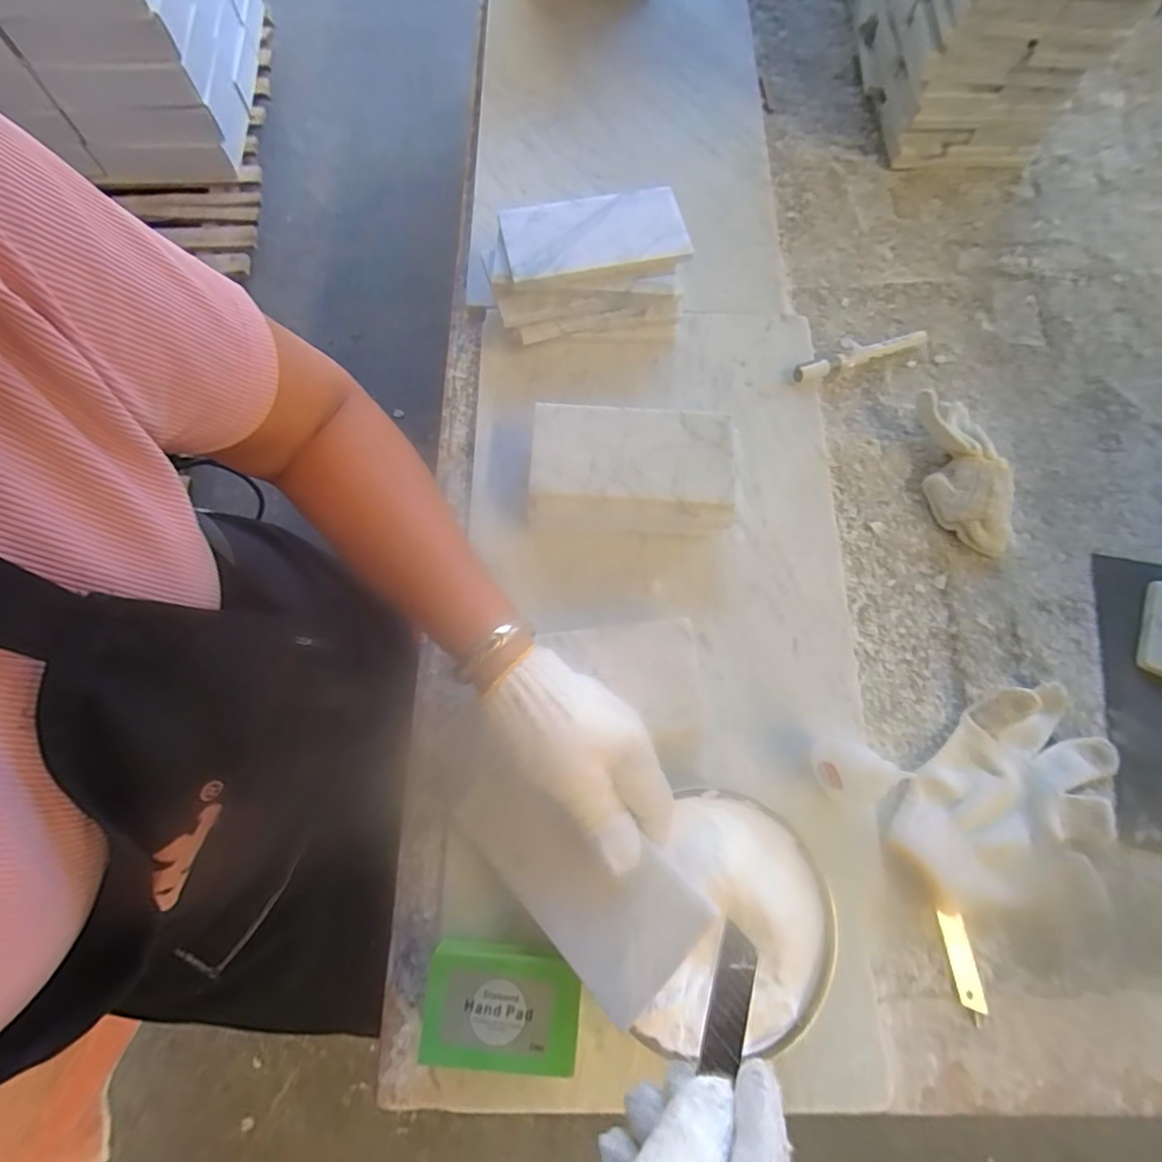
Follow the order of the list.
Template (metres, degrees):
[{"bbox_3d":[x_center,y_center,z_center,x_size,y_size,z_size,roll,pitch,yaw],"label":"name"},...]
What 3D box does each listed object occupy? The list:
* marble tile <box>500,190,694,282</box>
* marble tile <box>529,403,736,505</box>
[{"bbox_3d":[0.011,-0.282,0.457,0.144,0.012,0.067,-12,76,-4],"label":"marble tile"},{"bbox_3d":[0.039,-0.095,0.415,0.147,0.008,0.069,4,75,0],"label":"marble tile"}]

